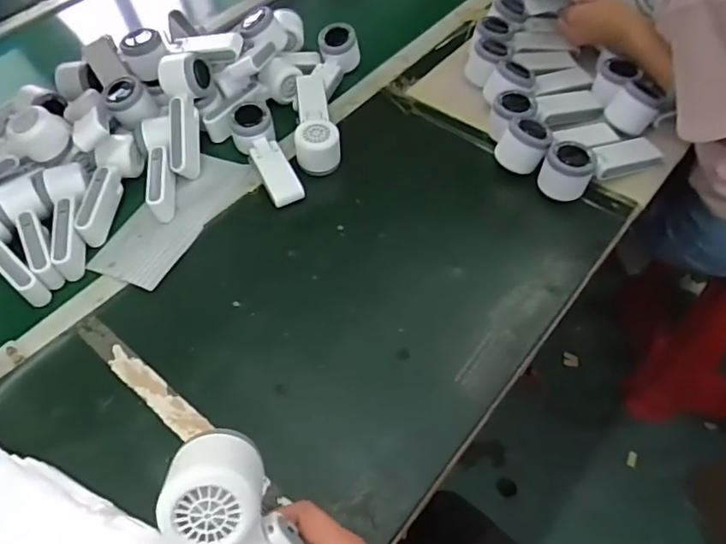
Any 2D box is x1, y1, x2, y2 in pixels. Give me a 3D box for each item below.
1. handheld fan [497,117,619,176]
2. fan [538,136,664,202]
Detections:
[{"bbox_3d":[0.252,-0.173,0.693,0.159,0.060,0.070,-12,56,-6],"label":"handheld fan"},{"bbox_3d":[0.297,-0.137,0.674,0.151,0.057,0.057,-19,57,-11],"label":"fan"}]

